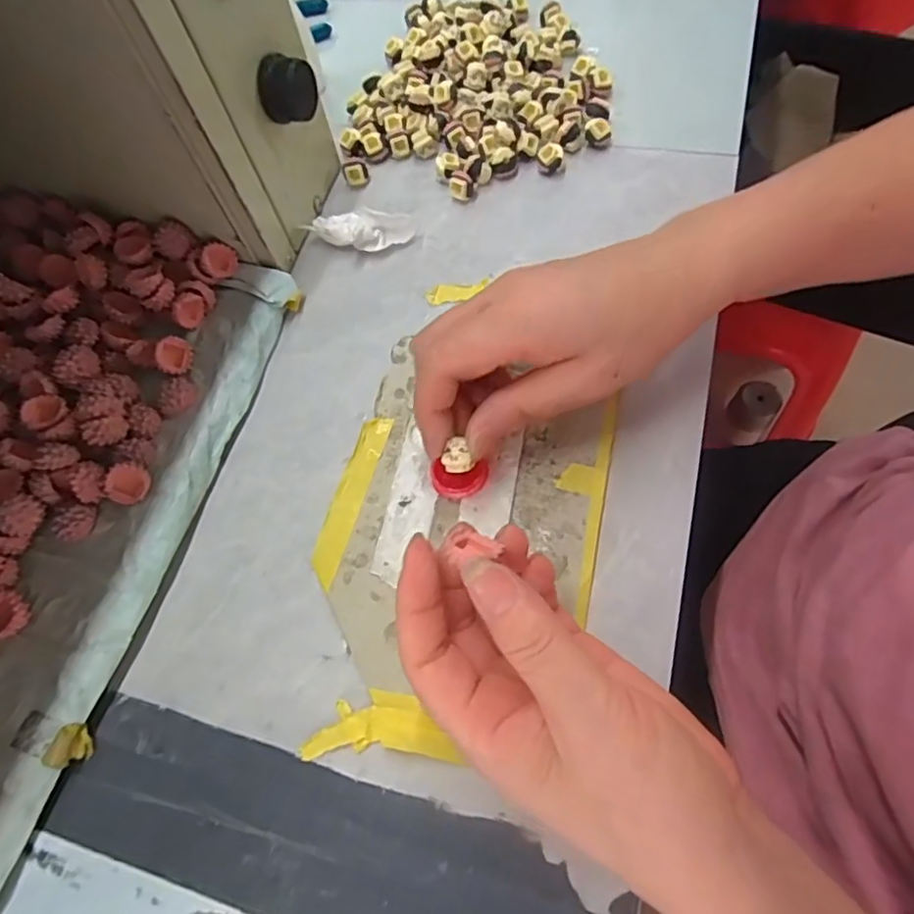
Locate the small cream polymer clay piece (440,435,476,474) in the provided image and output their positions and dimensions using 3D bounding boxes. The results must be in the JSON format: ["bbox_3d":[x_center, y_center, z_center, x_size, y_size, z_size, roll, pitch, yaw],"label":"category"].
[{"bbox_3d":[-0.001,0.000,0.267,0.012,0.009,0.014,-28,66,-10],"label":"small cream polymer clay piece"}]

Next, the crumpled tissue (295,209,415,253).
[{"bbox_3d":[-0.059,-0.139,0.364,0.064,0.016,0.025,-3,66,6],"label":"crumpled tissue"}]

